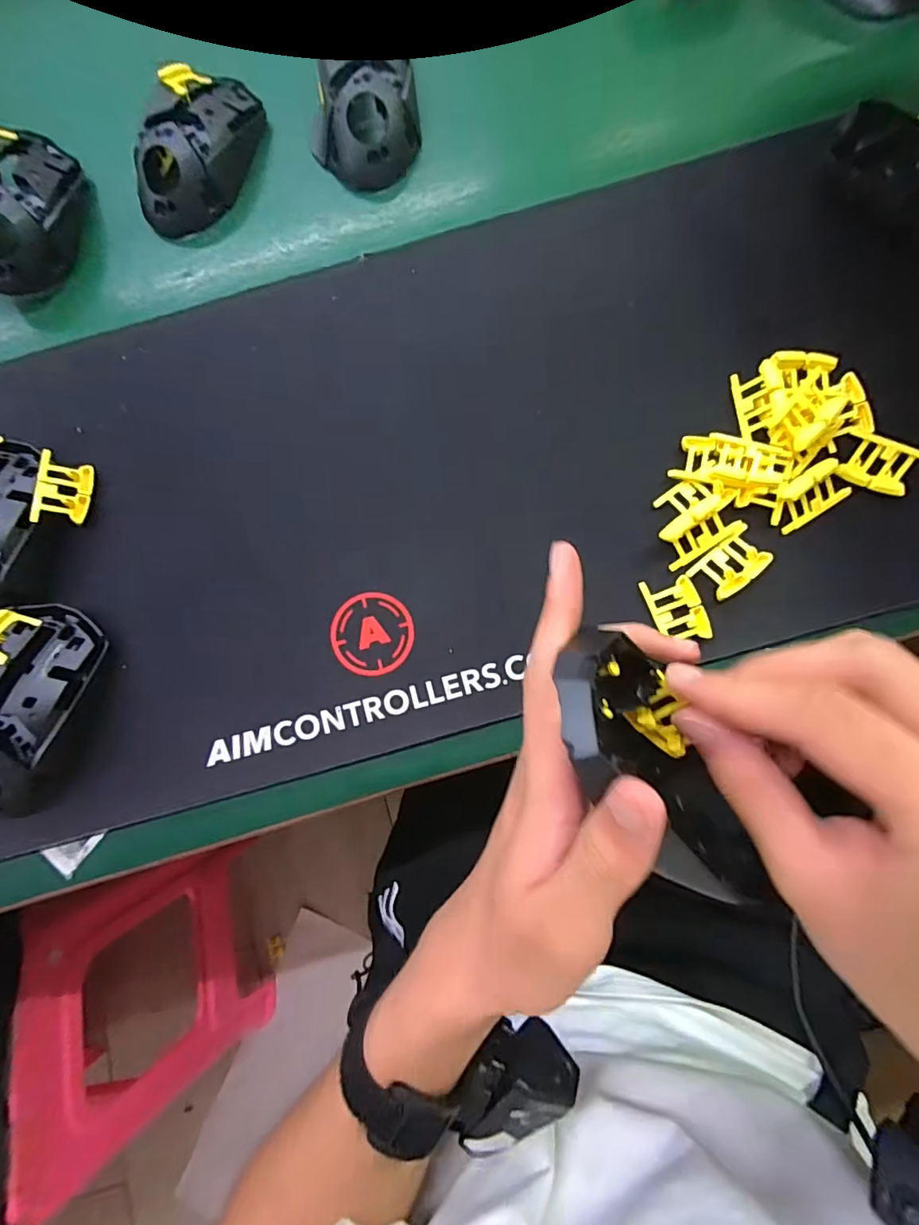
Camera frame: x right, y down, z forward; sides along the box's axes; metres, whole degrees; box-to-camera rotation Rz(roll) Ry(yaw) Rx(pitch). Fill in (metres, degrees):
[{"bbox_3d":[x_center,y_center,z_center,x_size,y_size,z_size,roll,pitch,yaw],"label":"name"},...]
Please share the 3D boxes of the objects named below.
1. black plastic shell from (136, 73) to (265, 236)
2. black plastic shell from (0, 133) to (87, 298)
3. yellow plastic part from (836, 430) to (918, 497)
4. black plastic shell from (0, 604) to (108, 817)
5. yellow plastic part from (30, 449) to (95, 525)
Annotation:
[{"bbox_3d":[-0.176,-0.311,0.350,0.056,0.040,0.107,17,82,4],"label":"black plastic shell"},{"bbox_3d":[-0.289,-0.264,0.348,0.057,0.057,0.111,18,82,4],"label":"black plastic shell"},{"bbox_3d":[0.232,-0.082,0.288,0.038,0.013,0.026,25,82,6],"label":"yellow plastic part"},{"bbox_3d":[-0.244,0.052,0.292,0.054,0.034,0.112,20,82,5],"label":"black plastic shell"},{"bbox_3d":[-0.235,-0.073,0.313,0.027,0.006,0.042,6,79,-27],"label":"yellow plastic part"}]

